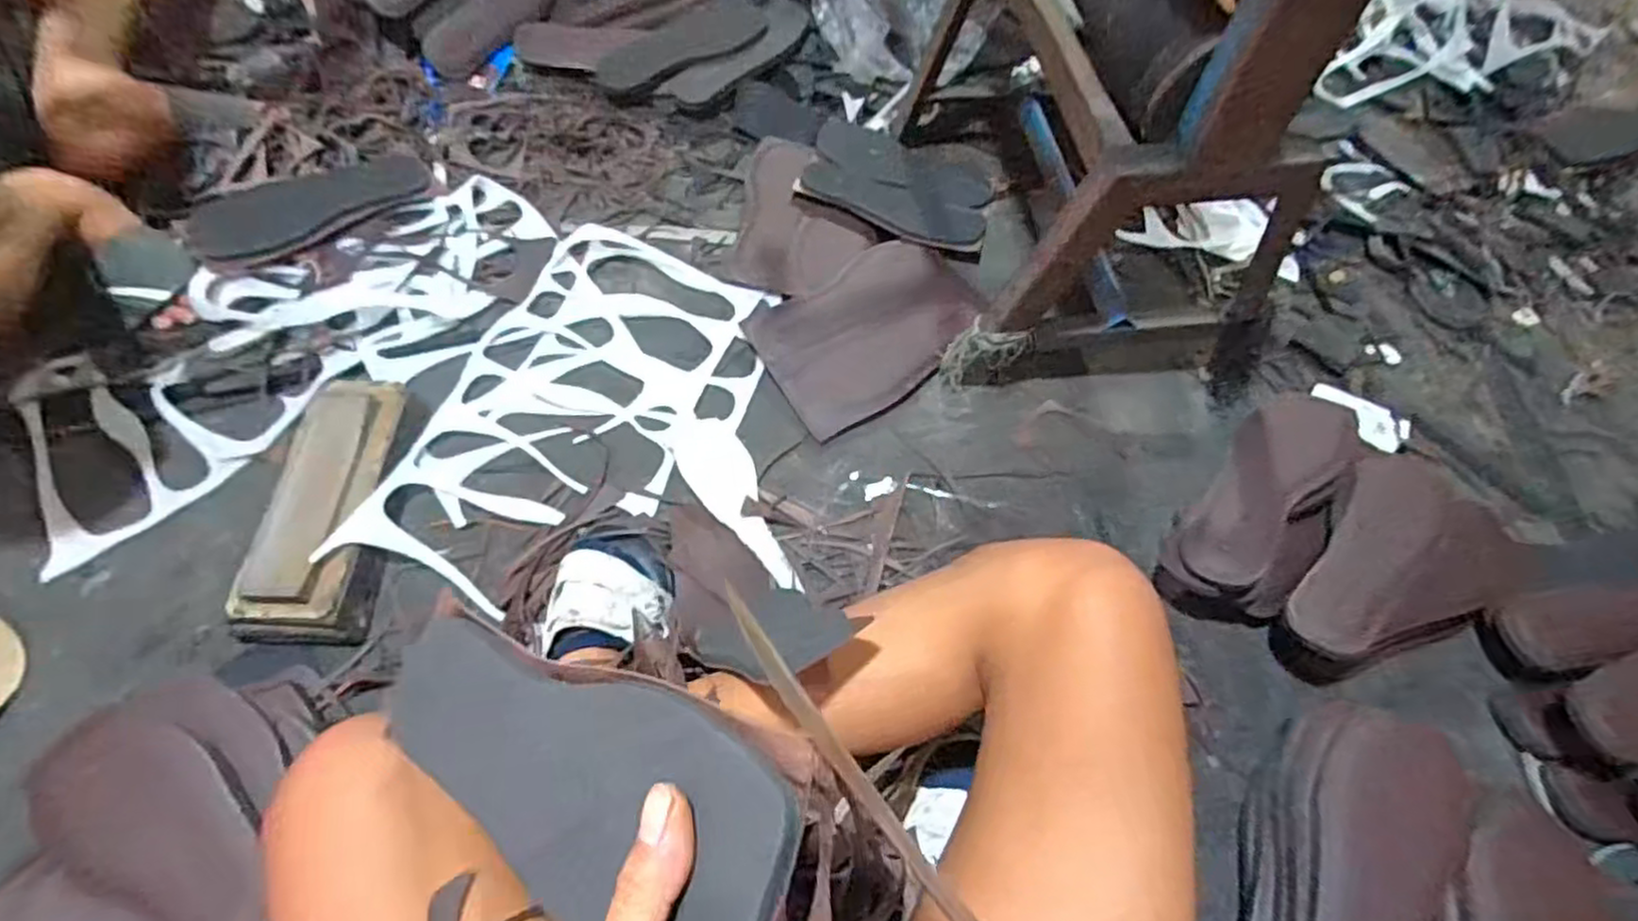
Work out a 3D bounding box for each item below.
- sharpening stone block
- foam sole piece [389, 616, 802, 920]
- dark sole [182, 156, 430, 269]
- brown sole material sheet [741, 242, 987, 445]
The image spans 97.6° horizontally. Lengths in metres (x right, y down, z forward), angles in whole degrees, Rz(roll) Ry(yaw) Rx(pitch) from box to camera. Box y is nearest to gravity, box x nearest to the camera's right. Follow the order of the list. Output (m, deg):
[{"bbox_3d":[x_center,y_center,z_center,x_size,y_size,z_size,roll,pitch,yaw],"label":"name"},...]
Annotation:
[{"bbox_3d":[-0.444,0.040,0.652,0.097,0.055,0.241,-1,62,-5],"label":"sharpening stone block"},{"bbox_3d":[-0.107,0.124,0.289,0.230,0.027,0.081,6,57,34],"label":"foam sole piece"},{"bbox_3d":[-0.580,-0.294,0.833,0.251,0.014,0.090,-35,80,-29],"label":"dark sole"},{"bbox_3d":[0.062,-0.151,0.822,0.267,0.012,0.173,-33,69,-19],"label":"brown sole material sheet"}]

